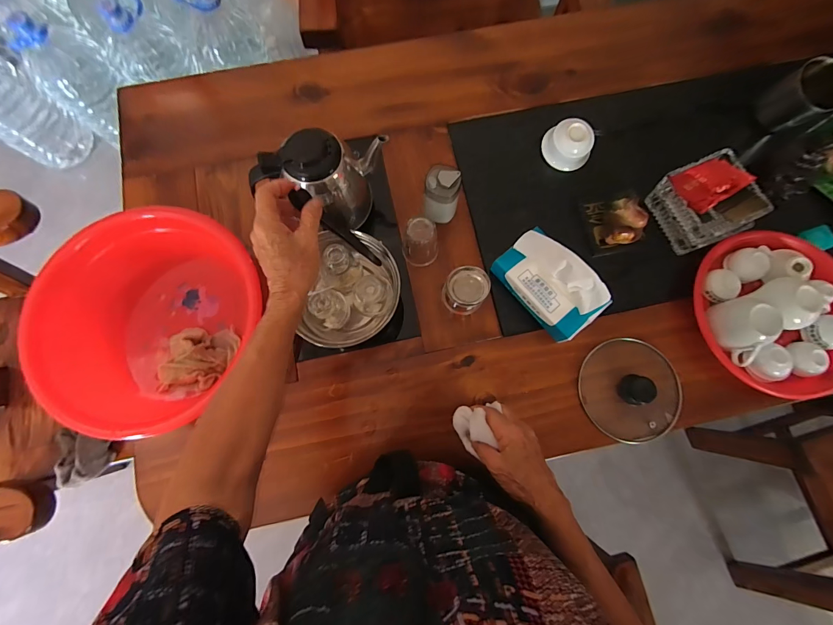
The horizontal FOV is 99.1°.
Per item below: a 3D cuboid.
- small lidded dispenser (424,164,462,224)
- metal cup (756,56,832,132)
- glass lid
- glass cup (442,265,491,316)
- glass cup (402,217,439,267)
[{"bbox_3d":[0.040,-0.183,0.560,0.050,0.092,0.052,0,78,1],"label":"small lidded dispenser"},{"bbox_3d":[0.655,-0.364,0.604,0.083,0.075,0.078,0,78,1],"label":"metal cup"},{"bbox_3d":[0.321,0.115,0.520,0.146,0.035,0.141,0,78,1],"label":"glass lid"},{"bbox_3d":[0.074,-0.032,0.537,0.061,0.067,0.057,0,78,1],"label":"glass cup"},{"bbox_3d":[0.006,-0.108,0.545,0.056,0.078,0.045,6,78,2],"label":"glass cup"}]

